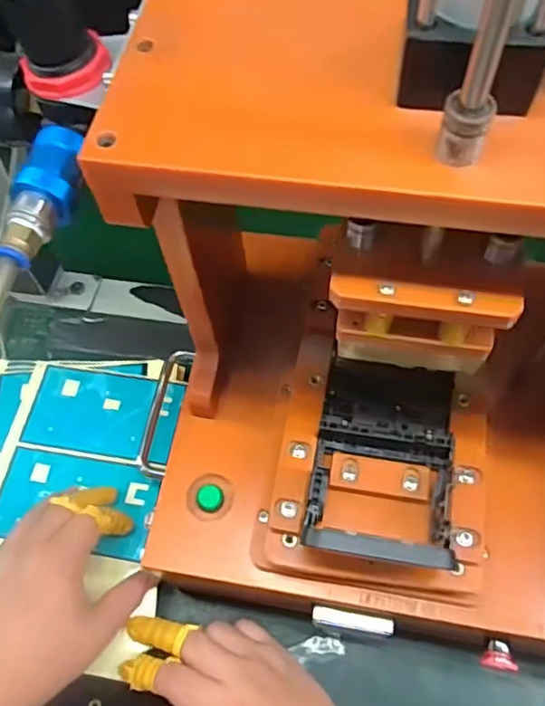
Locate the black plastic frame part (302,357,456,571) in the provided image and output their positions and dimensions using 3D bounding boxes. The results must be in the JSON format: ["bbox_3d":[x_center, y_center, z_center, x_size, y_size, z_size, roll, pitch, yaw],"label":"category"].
[{"bbox_3d":[0.062,0.053,0.339,0.075,0.041,0.126,8,62,8],"label":"black plastic frame part"}]

